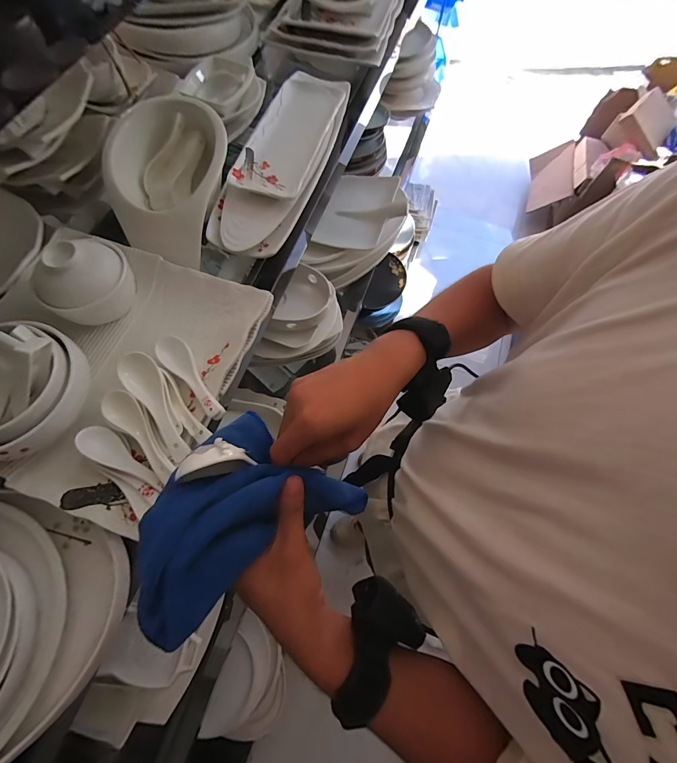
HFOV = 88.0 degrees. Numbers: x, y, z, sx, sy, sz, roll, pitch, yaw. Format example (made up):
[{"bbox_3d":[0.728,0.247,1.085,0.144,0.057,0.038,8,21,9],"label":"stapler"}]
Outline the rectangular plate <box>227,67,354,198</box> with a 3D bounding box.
[{"bbox_3d":[-0.077,-0.439,0.615,0.117,0.032,0.324,15,68,3],"label":"rectangular plate"}]

